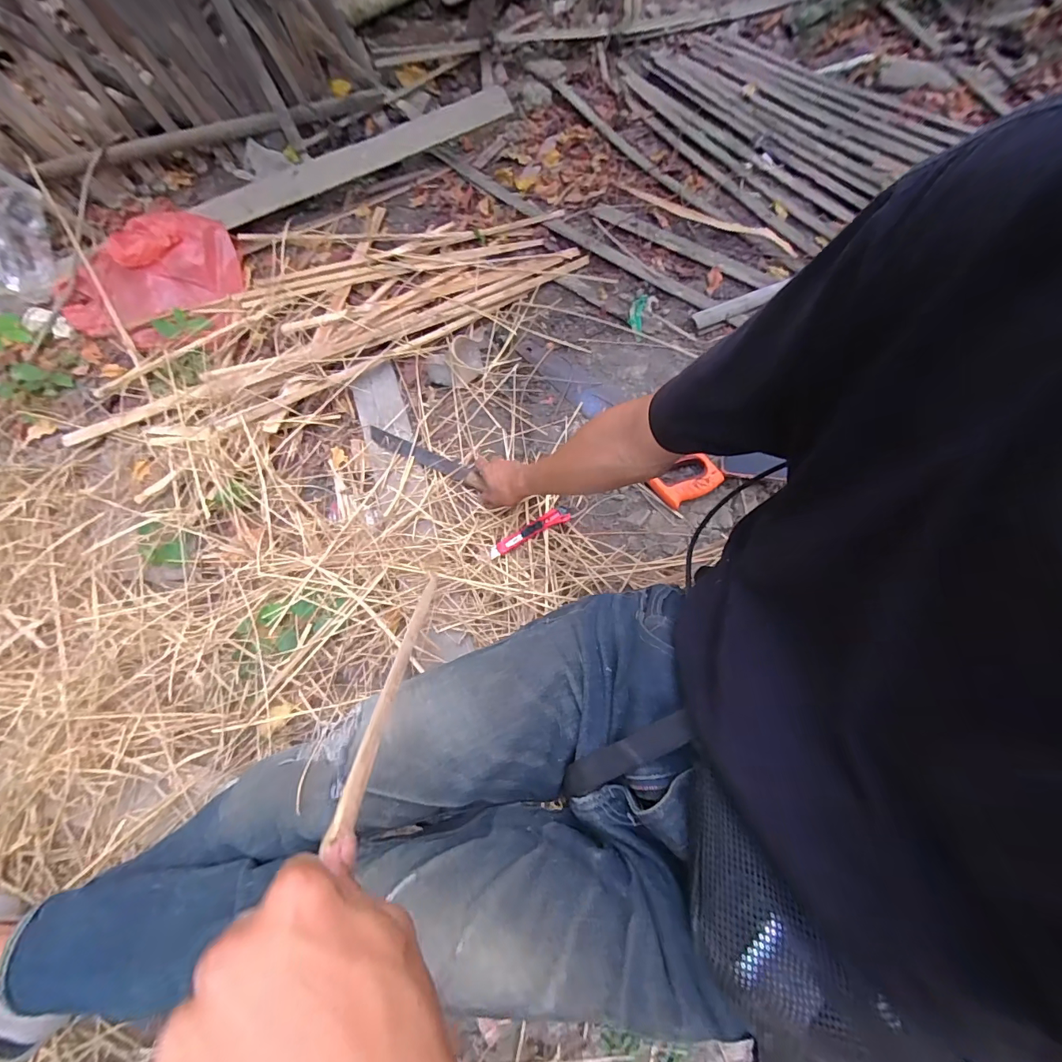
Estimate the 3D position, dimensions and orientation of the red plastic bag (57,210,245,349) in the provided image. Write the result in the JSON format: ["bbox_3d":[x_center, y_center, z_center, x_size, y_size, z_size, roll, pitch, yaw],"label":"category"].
[{"bbox_3d":[-0.871,-0.553,1.005,0.393,0.113,0.281,-16,66,-3],"label":"red plastic bag"}]

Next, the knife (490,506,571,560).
[{"bbox_3d":[-0.003,0.000,0.797,0.157,0.012,0.033,-29,68,-9],"label":"knife"}]

